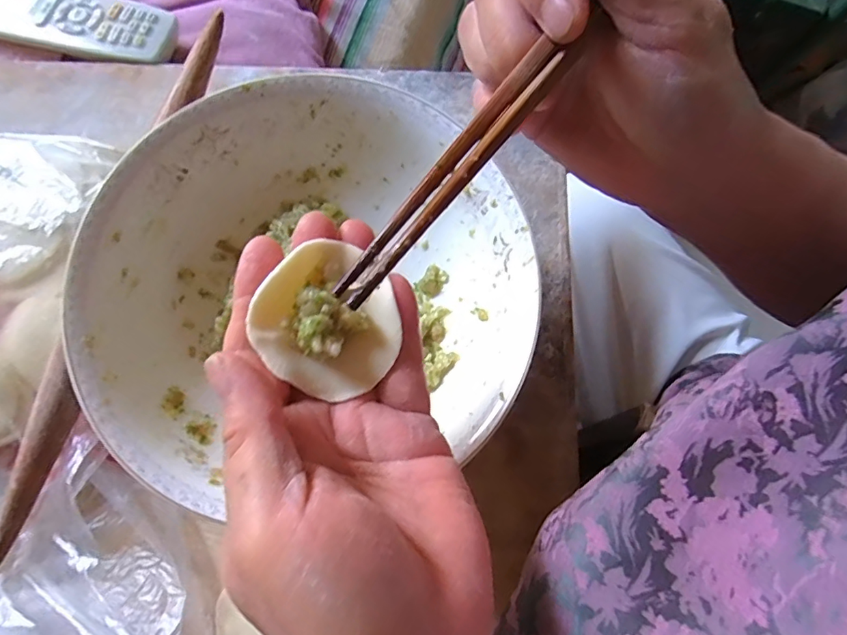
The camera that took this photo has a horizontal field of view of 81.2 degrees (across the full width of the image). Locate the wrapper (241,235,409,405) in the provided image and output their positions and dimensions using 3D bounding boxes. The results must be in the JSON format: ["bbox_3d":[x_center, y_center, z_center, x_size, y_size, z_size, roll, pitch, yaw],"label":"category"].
[{"bbox_3d":[-0.032,0.000,0.173,0.045,0.023,0.049,0,74,1],"label":"wrapper"}]

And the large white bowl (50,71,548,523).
[{"bbox_3d":[-0.060,-0.019,0.268,0.218,0.073,0.200,1,77,-5],"label":"large white bowl"}]

